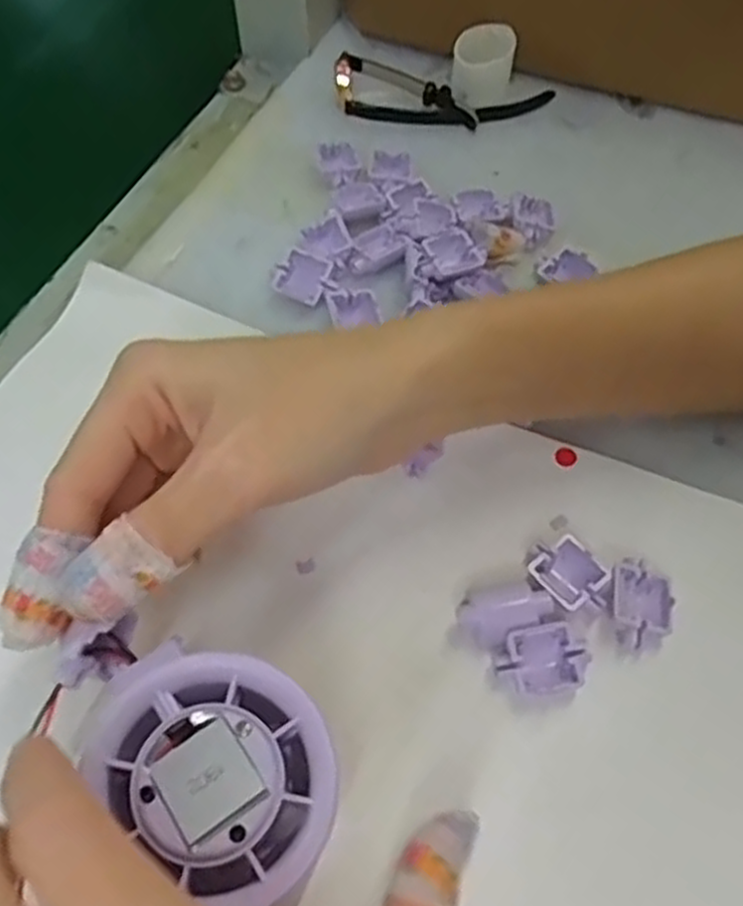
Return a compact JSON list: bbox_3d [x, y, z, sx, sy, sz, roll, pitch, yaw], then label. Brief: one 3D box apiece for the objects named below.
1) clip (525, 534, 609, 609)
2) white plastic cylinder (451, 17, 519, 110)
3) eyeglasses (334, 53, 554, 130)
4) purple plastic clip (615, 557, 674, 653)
[{"bbox_3d":[0.064,0.040,0.256,0.020,0.011,0.025,-40,68,-22],"label":"clip"},{"bbox_3d":[0.054,-0.189,0.382,0.028,0.028,0.033,13,60,6],"label":"white plastic cylinder"},{"bbox_3d":[0.035,-0.175,0.380,0.104,0.016,0.029,4,59,1],"label":"eyeglasses"},{"bbox_3d":[0.085,0.049,0.252,0.017,0.012,0.029,7,59,3],"label":"purple plastic clip"}]

